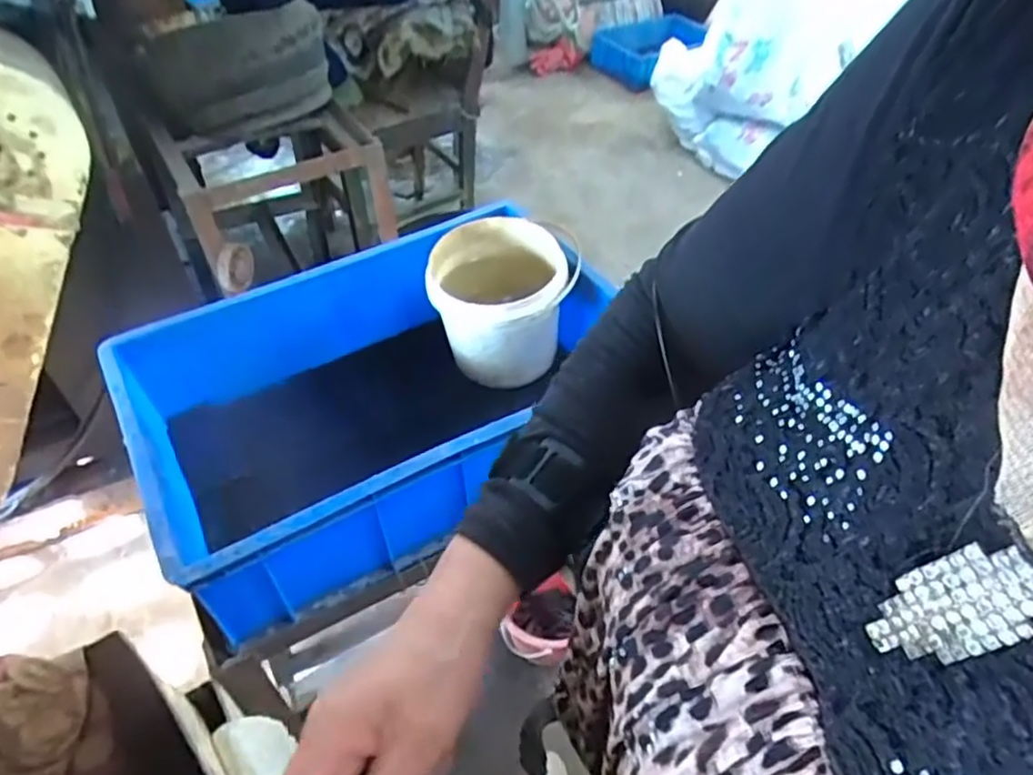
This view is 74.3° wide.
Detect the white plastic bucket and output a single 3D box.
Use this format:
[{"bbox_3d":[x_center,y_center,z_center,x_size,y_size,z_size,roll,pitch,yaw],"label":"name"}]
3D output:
[{"bbox_3d":[-0.016,-0.100,0.843,0.167,0.154,0.176,0,46,0],"label":"white plastic bucket"}]

